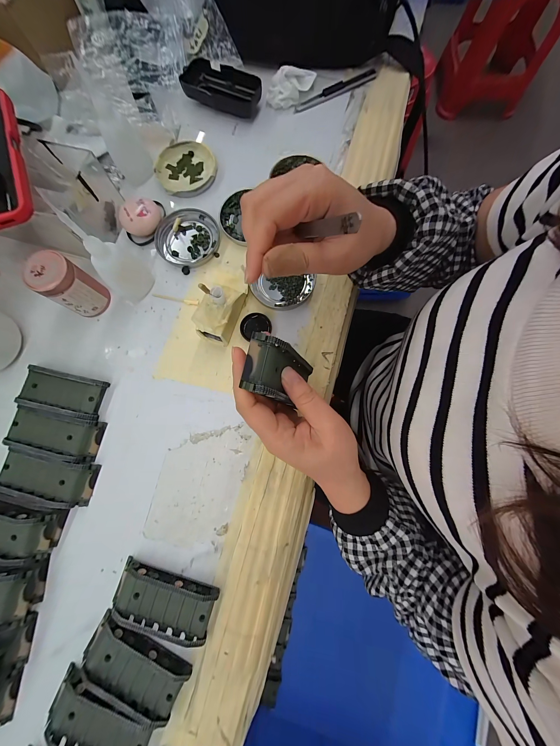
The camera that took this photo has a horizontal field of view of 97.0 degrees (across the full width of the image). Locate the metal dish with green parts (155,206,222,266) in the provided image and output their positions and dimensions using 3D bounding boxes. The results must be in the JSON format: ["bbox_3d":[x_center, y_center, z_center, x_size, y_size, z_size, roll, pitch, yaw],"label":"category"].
[{"bbox_3d":[-0.118,-0.172,0.315,0.074,0.008,0.078,0,80,1],"label":"metal dish with green parts"}]

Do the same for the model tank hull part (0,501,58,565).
[{"bbox_3d":[-0.277,0.154,0.247,0.094,0.031,0.047,10,80,3],"label":"model tank hull part"}]

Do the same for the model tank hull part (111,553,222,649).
[{"bbox_3d":[-0.113,0.220,0.237,0.096,0.019,0.046,15,80,3],"label":"model tank hull part"}]

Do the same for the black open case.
[{"bbox_3d":[-0.082,-0.401,0.349,0.109,0.024,0.049,14,80,3],"label":"black open case"}]

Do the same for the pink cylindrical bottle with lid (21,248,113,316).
[{"bbox_3d":[-0.231,-0.095,0.274,0.040,0.067,0.043,0,80,1],"label":"pink cylindrical bottle with lid"}]

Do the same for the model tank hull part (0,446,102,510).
[{"bbox_3d":[-0.255,0.110,0.261,0.112,0.020,0.049,10,80,3],"label":"model tank hull part"}]

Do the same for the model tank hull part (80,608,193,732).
[{"bbox_3d":[-0.135,0.270,0.229,0.096,0.014,0.055,26,81,5],"label":"model tank hull part"}]

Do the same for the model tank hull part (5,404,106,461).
[{"bbox_3d":[-0.245,0.064,0.269,0.094,0.020,0.043,12,80,3],"label":"model tank hull part"}]

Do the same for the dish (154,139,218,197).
[{"bbox_3d":[-0.127,-0.277,0.336,0.079,0.013,0.074,0,80,1],"label":"dish"}]

